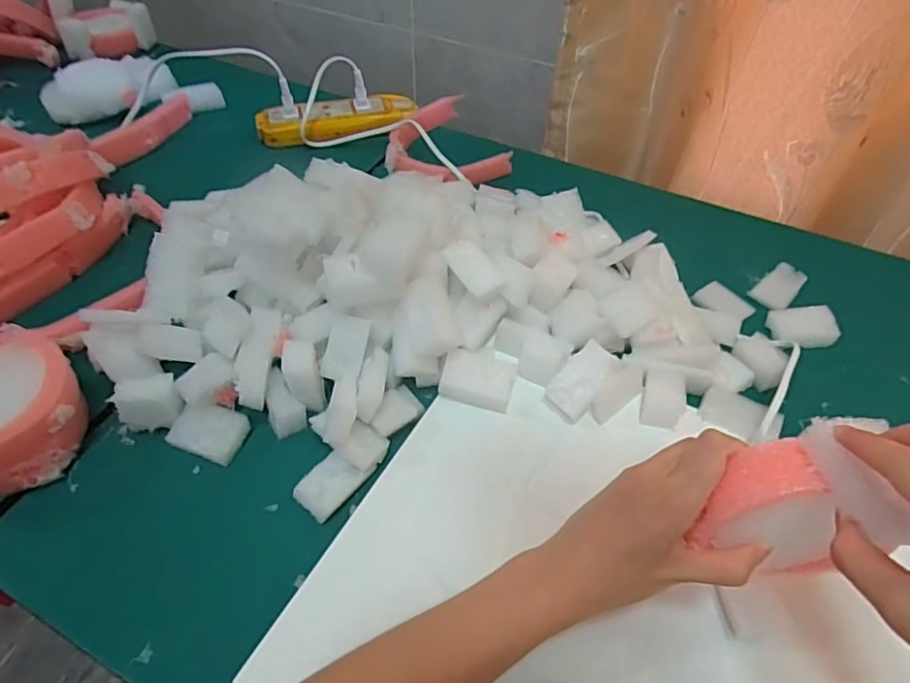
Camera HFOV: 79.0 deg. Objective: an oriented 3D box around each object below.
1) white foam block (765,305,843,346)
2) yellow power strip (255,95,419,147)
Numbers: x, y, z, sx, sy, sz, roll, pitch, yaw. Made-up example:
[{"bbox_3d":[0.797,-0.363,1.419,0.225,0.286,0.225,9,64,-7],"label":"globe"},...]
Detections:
[{"bbox_3d":[0.293,-0.014,0.463,0.051,0.013,0.037,1,50,-1],"label":"white foam block"},{"bbox_3d":[-0.135,-0.257,0.638,0.178,0.024,0.056,-9,50,-9],"label":"yellow power strip"}]

